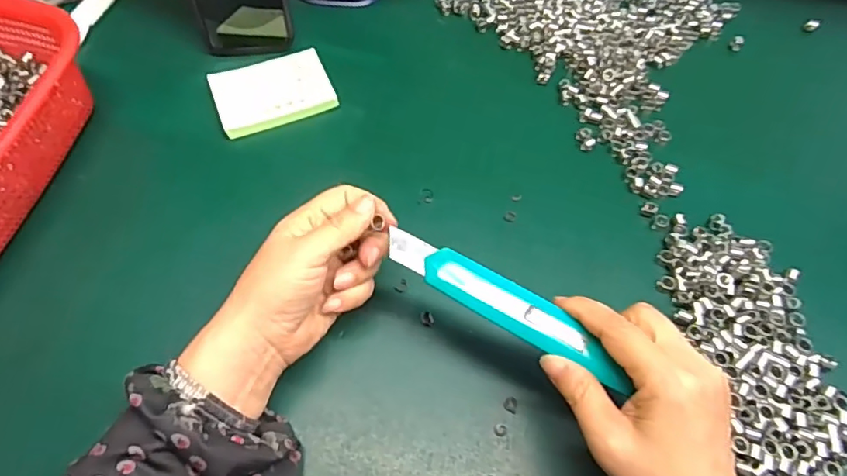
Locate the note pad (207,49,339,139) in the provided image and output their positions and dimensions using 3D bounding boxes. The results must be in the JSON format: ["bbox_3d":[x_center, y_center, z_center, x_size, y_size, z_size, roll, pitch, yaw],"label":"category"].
[{"bbox_3d":[-0.127,-0.123,0.462,0.094,0.015,0.067,-20,62,-13],"label":"note pad"}]

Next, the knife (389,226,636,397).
[{"bbox_3d":[0.044,0.034,0.300,0.144,0.014,0.025,30,63,16],"label":"knife"}]

